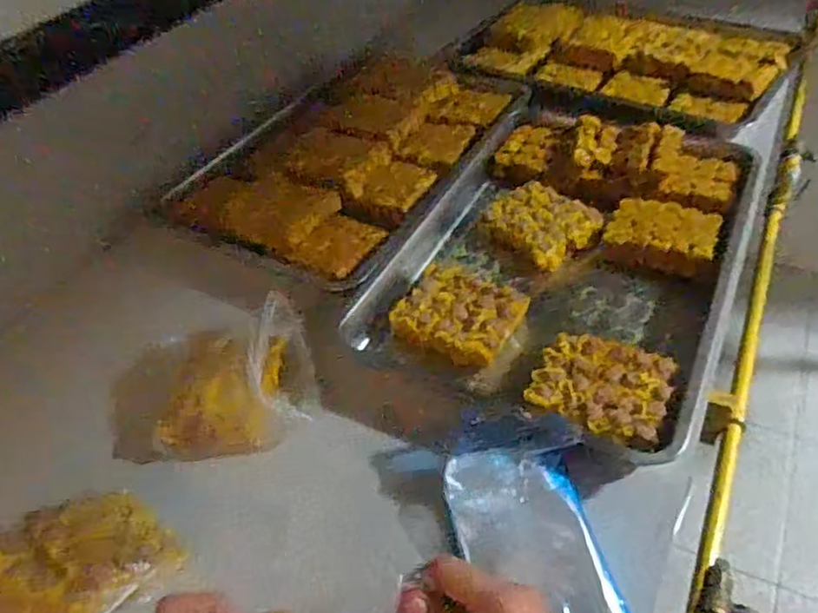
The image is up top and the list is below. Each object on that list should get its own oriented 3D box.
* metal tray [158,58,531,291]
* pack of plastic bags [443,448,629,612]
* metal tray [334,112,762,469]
[{"bbox_3d":[-0.079,-0.274,1.022,0.351,0.026,0.603,21,51,26],"label":"metal tray"},{"bbox_3d":[0.107,0.211,0.559,0.114,0.033,0.196,-11,44,-4],"label":"pack of plastic bags"},{"bbox_3d":[0.212,-0.079,0.829,0.394,0.064,0.578,19,50,24],"label":"metal tray"}]

